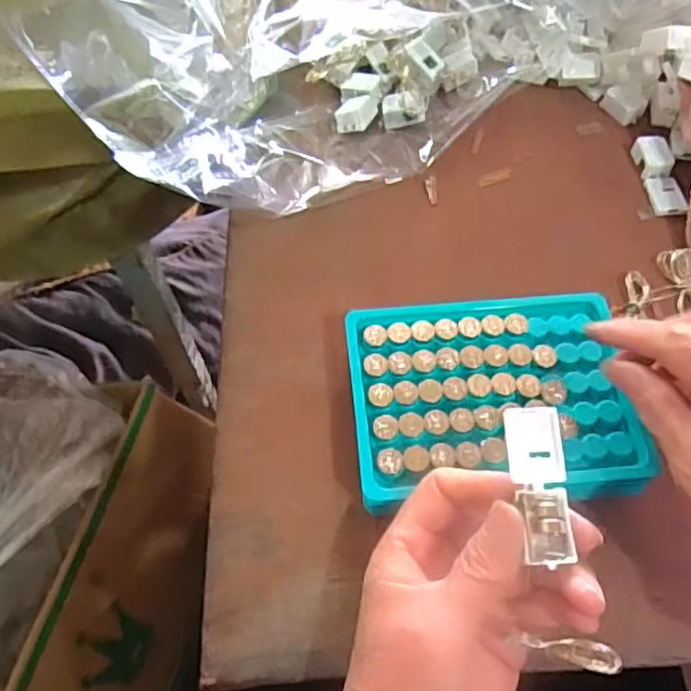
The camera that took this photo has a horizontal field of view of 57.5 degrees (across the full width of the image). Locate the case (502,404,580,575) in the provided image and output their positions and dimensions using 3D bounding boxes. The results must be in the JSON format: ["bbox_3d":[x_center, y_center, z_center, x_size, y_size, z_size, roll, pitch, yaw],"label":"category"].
[{"bbox_3d":[0.071,0.050,0.229,0.020,0.007,0.055,-3,74,-2],"label":"case"}]

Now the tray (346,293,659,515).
[{"bbox_3d":[0.068,0.026,0.304,0.129,0.032,0.097,-5,62,-3],"label":"tray"}]

